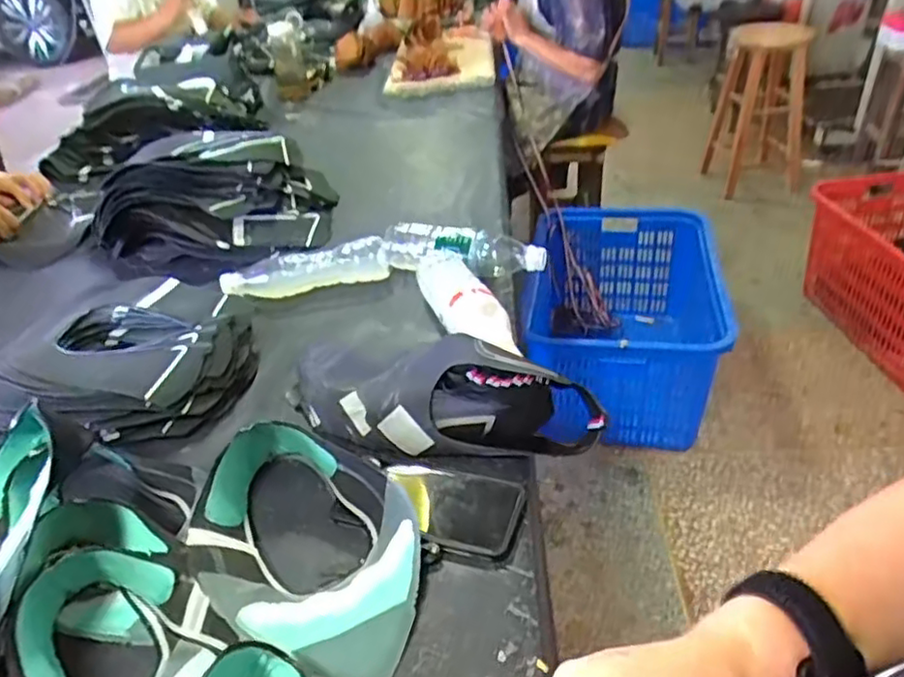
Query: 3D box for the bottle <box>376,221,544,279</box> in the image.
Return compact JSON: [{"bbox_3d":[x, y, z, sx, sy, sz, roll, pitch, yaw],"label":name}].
[{"bbox_3d":[0.009,-0.117,0.902,0.229,0.058,0.057,10,39,19],"label":"bottle"}]

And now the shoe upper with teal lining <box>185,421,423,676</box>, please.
[{"bbox_3d":[-0.122,0.168,0.545,0.240,0.053,0.158,21,44,32],"label":"shoe upper with teal lining"}]

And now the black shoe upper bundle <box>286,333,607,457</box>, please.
[{"bbox_3d":[-0.019,0.051,0.670,0.335,0.070,0.130,4,37,12],"label":"black shoe upper bundle"}]

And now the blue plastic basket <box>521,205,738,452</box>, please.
[{"bbox_3d":[0.458,-0.034,1.748,0.480,0.378,0.649,2,37,10],"label":"blue plastic basket"}]

